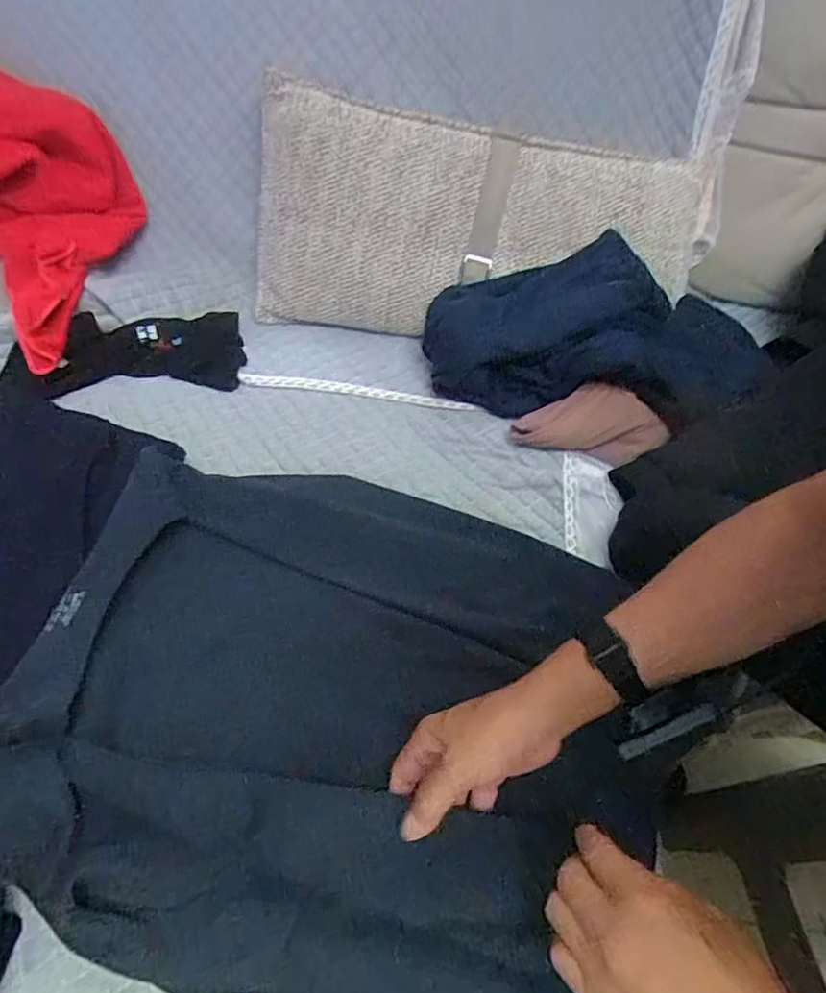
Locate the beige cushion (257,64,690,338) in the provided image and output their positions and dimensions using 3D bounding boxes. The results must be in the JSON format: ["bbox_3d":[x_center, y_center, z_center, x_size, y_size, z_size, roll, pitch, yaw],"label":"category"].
[{"bbox_3d":[0.099,-0.382,0.842,0.621,0.292,0.120,4,14,-1],"label":"beige cushion"}]

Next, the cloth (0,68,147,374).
[{"bbox_3d":[-0.615,-0.416,0.794,0.466,0.110,0.354,27,76,-9],"label":"cloth"}]

